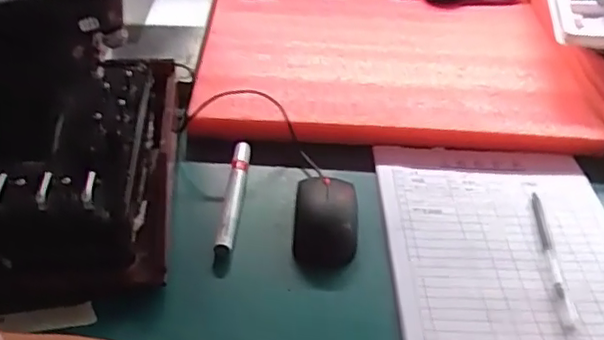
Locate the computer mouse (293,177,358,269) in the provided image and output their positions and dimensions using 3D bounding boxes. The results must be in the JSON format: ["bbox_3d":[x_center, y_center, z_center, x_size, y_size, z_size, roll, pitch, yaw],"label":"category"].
[{"bbox_3d":[0.020,0.041,0.548,0.053,0.031,0.088,1,39,-1],"label":"computer mouse"}]

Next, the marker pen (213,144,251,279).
[{"bbox_3d":[-0.063,0.031,0.564,0.017,0.021,0.153,4,39,2],"label":"marker pen"}]

